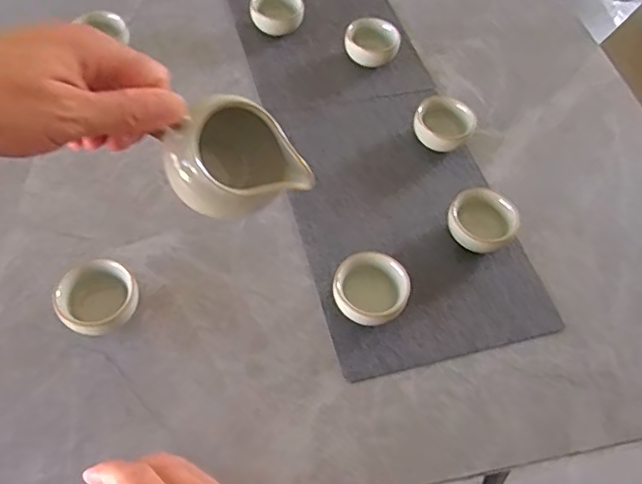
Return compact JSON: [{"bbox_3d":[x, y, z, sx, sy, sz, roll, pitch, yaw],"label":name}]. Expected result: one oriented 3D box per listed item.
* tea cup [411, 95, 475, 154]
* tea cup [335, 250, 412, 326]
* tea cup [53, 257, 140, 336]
[{"bbox_3d":[0.123,-0.117,0.583,0.057,0.038,0.045,9,55,1],"label":"tea cup"},{"bbox_3d":[0.039,0.042,0.471,0.059,0.040,0.056,3,55,-4],"label":"tea cup"},{"bbox_3d":[-0.175,0.047,0.453,0.057,0.035,0.058,3,55,-4],"label":"tea cup"}]

